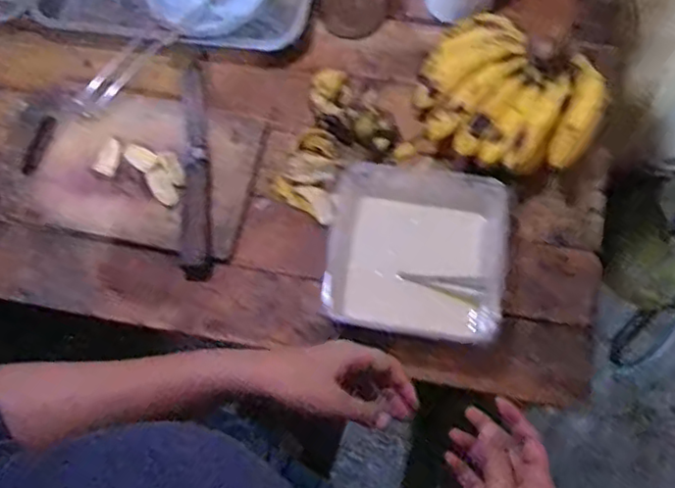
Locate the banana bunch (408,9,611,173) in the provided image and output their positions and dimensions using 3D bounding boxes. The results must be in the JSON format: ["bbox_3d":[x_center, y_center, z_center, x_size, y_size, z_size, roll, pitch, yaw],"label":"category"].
[{"bbox_3d":[0.177,-0.155,0.700,0.193,0.072,0.143,40,79,13],"label":"banana bunch"}]

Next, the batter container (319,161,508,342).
[{"bbox_3d":[0.083,0.001,0.687,0.181,0.058,0.190,6,73,4],"label":"batter container"}]

